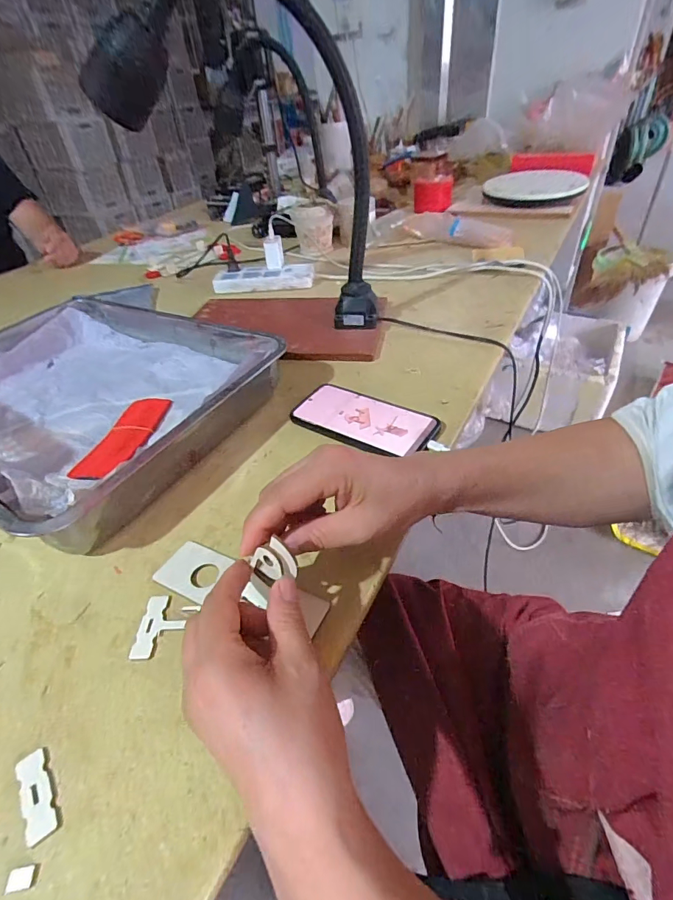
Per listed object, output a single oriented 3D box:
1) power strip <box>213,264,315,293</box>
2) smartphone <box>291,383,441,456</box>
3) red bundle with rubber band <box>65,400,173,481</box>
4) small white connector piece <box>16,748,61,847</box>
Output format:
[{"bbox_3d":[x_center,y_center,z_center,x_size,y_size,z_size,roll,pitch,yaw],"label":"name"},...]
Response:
[{"bbox_3d":[-0.142,-0.335,0.846,0.193,0.025,0.067,-8,41,-1],"label":"power strip"},{"bbox_3d":[0.028,-0.032,0.488,0.162,0.017,0.075,22,48,28],"label":"smartphone"},{"bbox_3d":[-0.242,-0.018,0.500,0.055,0.008,0.144,2,41,9],"label":"red bundle with rubber band"},{"bbox_3d":[-0.176,0.201,0.253,0.016,0.004,0.049,-30,46,-26],"label":"small white connector piece"}]

